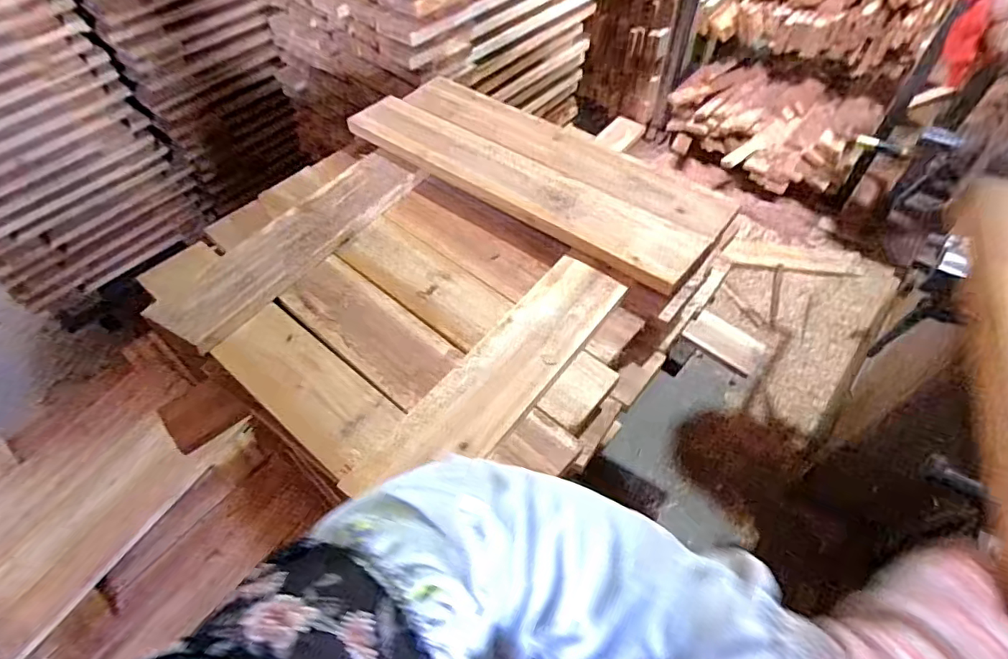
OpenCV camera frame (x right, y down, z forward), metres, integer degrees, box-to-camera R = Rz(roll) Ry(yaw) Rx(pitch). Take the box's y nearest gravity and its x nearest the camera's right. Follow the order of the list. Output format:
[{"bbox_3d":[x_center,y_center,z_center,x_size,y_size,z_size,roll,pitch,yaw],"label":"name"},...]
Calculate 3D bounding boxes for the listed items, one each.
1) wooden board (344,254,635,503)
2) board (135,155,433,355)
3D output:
[{"bbox_3d":[-0.001,0.042,0.481,0.080,0.022,0.315,33,62,22],"label":"wooden board"},{"bbox_3d":[-0.235,-0.109,0.592,0.090,0.024,0.326,28,60,19],"label":"board"}]

